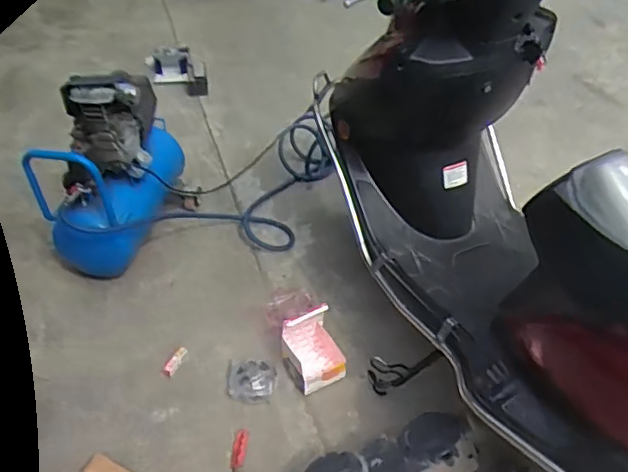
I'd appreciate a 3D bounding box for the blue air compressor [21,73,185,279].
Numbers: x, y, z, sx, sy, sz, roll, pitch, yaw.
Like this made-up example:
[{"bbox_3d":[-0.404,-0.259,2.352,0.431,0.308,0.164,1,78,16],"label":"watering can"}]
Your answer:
[{"bbox_3d":[-0.578,-0.182,1.756,0.286,0.490,0.448,4,40,4],"label":"blue air compressor"}]

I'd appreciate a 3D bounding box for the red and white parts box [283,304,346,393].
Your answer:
[{"bbox_3d":[0.001,0.281,1.519,0.134,0.156,0.117,-22,45,-24],"label":"red and white parts box"}]

